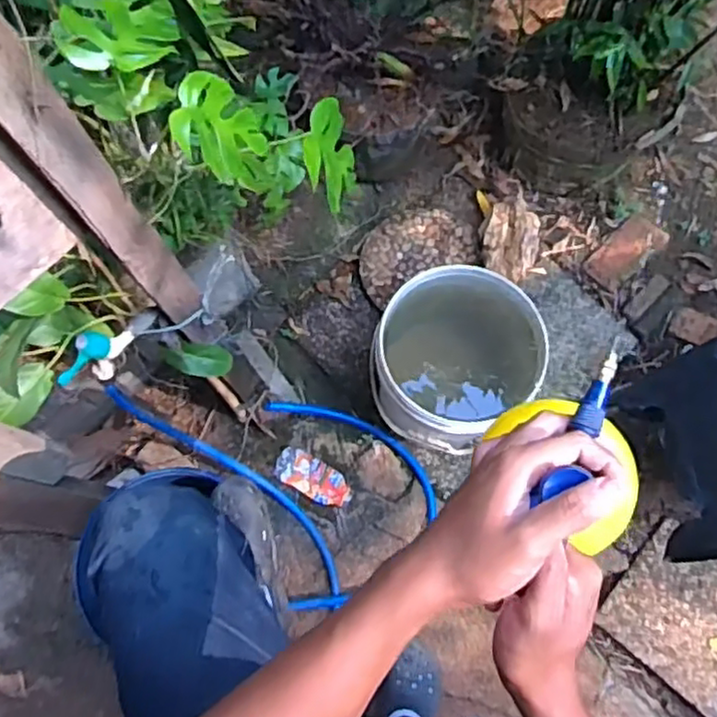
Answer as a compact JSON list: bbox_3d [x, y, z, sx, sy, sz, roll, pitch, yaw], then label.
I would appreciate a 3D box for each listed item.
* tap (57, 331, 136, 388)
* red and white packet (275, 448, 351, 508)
[{"bbox_3d":[-0.384,-0.001,1.009,0.045,0.081,0.116,24,75,9],"label":"tap"},{"bbox_3d":[-0.096,0.257,1.476,0.170,0.020,0.078,29,75,11],"label":"red and white packet"}]

